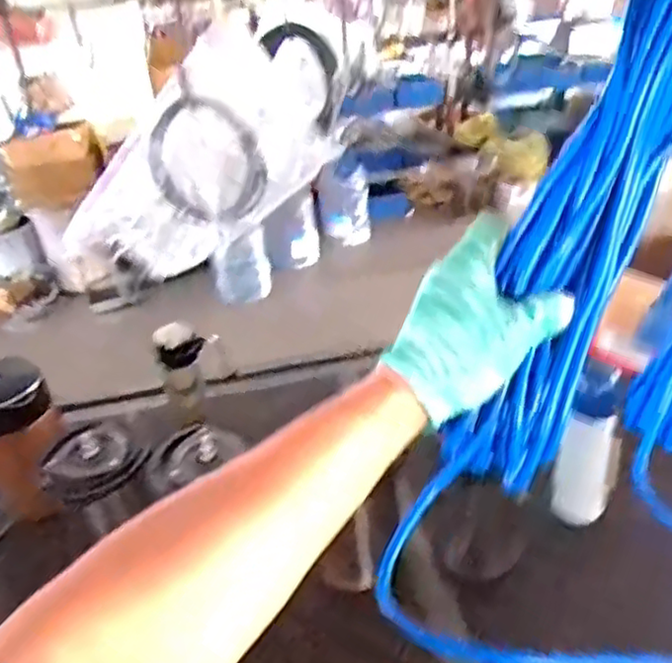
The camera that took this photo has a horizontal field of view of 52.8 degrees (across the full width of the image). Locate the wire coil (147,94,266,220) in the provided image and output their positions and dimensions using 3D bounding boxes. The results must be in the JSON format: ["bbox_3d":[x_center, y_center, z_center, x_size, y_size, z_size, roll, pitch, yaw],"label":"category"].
[{"bbox_3d":[-0.090,-0.117,0.476,0.085,0.081,0.019,35,25,-16],"label":"wire coil"}]

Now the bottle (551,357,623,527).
[{"bbox_3d":[0.333,0.153,0.895,0.073,0.247,0.055,7,32,20],"label":"bottle"}]

